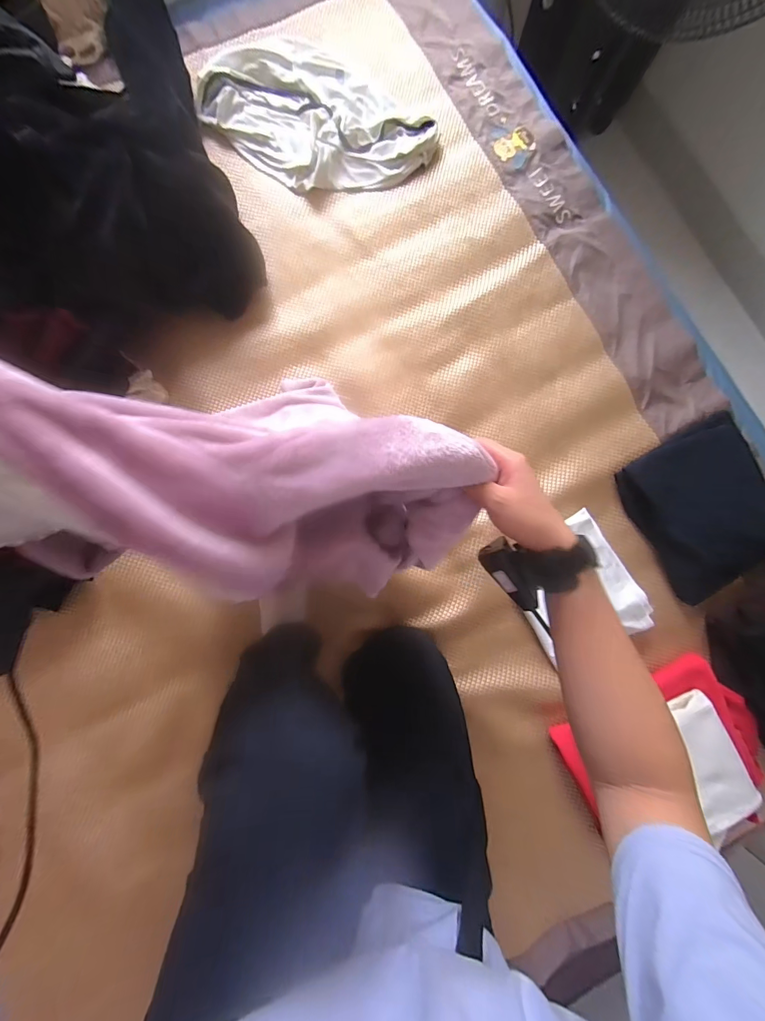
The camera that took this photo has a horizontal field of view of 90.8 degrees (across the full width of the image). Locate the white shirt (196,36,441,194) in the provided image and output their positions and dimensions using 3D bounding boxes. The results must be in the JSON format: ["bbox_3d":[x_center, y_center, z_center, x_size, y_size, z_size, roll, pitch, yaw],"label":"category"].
[{"bbox_3d":[-0.114,-0.683,0.655,0.386,0.039,0.248,36,86,3],"label":"white shirt"}]

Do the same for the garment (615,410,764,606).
[{"bbox_3d":[0.523,-0.007,0.602,0.215,0.047,0.244,-29,86,-2],"label":"garment"}]

